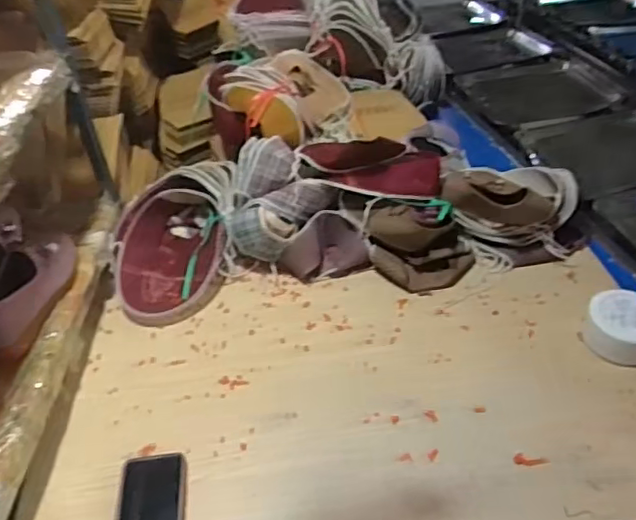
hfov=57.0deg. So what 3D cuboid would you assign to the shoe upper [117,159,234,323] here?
[{"bbox_3d":[-0.241,-0.034,0.994,0.192,0.136,0.261,-5,35,5],"label":"shoe upper"}]

